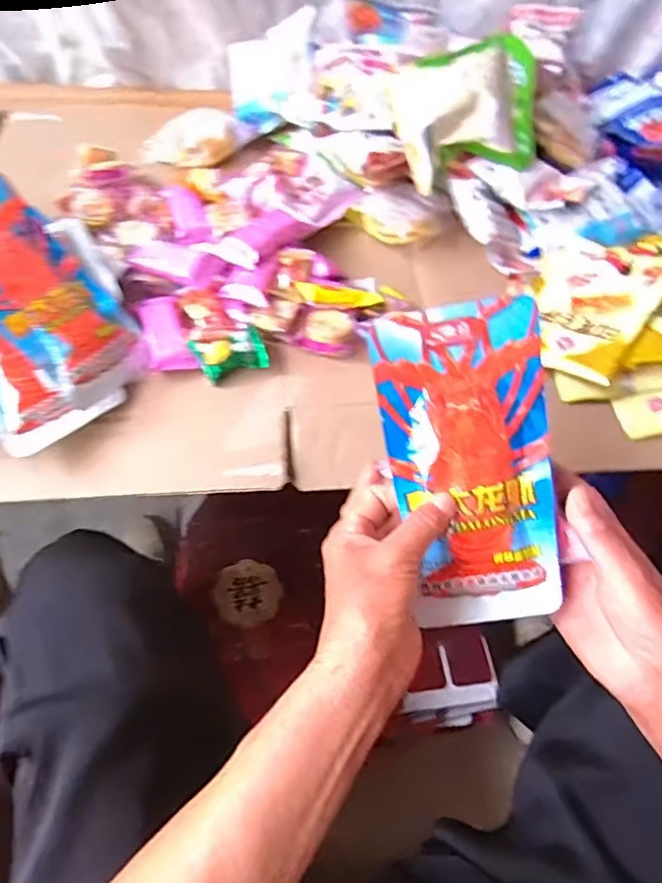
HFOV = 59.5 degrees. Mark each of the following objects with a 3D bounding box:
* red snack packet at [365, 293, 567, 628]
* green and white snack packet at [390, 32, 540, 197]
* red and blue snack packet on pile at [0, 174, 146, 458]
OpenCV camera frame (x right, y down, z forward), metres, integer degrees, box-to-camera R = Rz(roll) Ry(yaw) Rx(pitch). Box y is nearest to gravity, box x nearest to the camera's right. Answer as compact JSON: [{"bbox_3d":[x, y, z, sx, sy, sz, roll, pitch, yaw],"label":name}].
[{"bbox_3d":[0.087,0.018,0.358,0.097,0.010,0.200,-10,101,6],"label":"red snack packet"},{"bbox_3d":[0.135,-0.336,0.573,0.136,0.067,0.115,-13,58,-13],"label":"green and white snack packet"},{"bbox_3d":[-0.250,-0.104,0.464,0.129,0.027,0.201,-38,93,-24],"label":"red and blue snack packet on pile"}]

